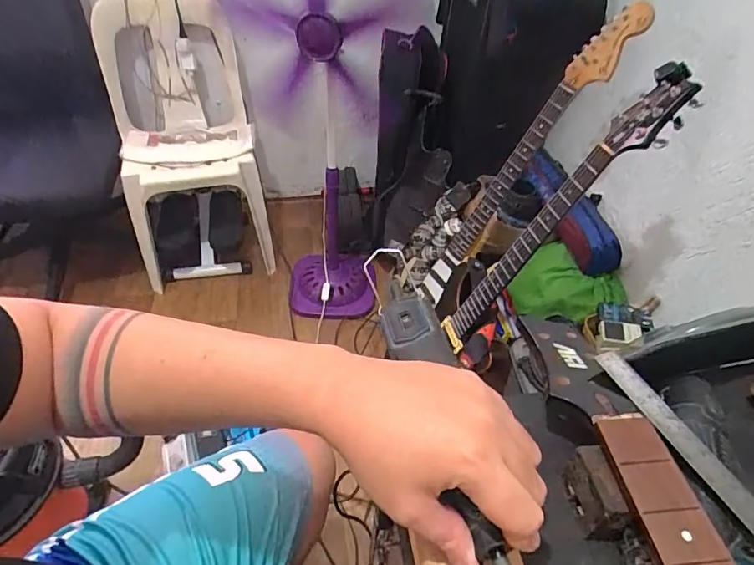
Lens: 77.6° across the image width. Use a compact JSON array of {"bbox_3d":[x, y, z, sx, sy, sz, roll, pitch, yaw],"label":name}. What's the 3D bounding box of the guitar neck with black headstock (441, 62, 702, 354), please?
[{"bbox_3d":[0.316,-0.102,0.887,0.054,0.646,0.073,17,37,-27],"label":"guitar neck with black headstock"}]

